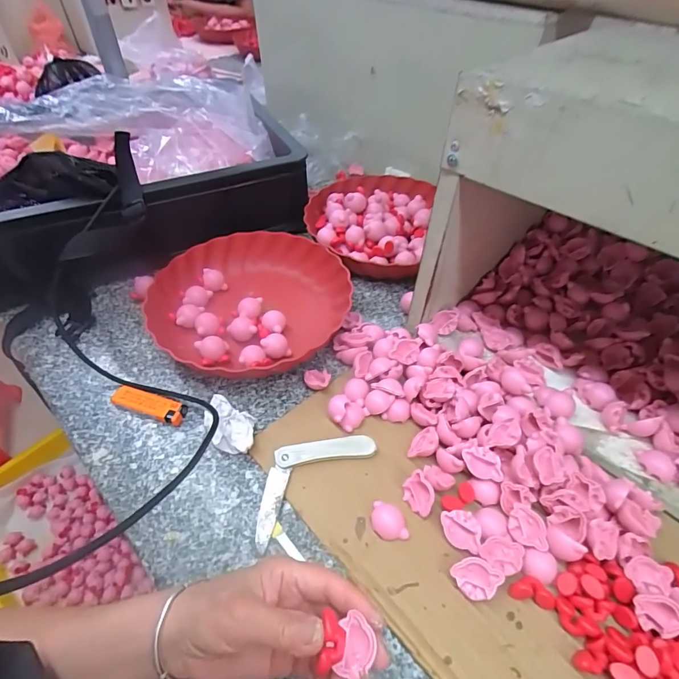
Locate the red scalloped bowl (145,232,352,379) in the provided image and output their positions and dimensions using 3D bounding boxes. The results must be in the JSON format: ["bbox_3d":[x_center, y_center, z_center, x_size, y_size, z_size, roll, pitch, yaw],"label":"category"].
[{"bbox_3d":[-0.108,-0.050,0.525,0.240,0.057,0.240,0,48,0],"label":"red scalloped bowl"}]

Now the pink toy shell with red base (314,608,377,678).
[{"bbox_3d":[0.005,0.181,0.238,0.032,0.018,0.031,6,53,9],"label":"pink toy shell with red base"}]

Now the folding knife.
[{"bbox_3d":[-0.034,0.124,0.379,0.135,0.011,0.058,-32,56,-26],"label":"folding knife"}]

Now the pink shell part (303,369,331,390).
[{"bbox_3d":[-0.025,0.045,0.454,0.030,0.016,0.024,6,48,5],"label":"pink shell part"}]

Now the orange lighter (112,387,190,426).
[{"bbox_3d":[-0.204,0.070,0.435,0.082,0.012,0.024,15,50,13],"label":"orange lighter"}]

